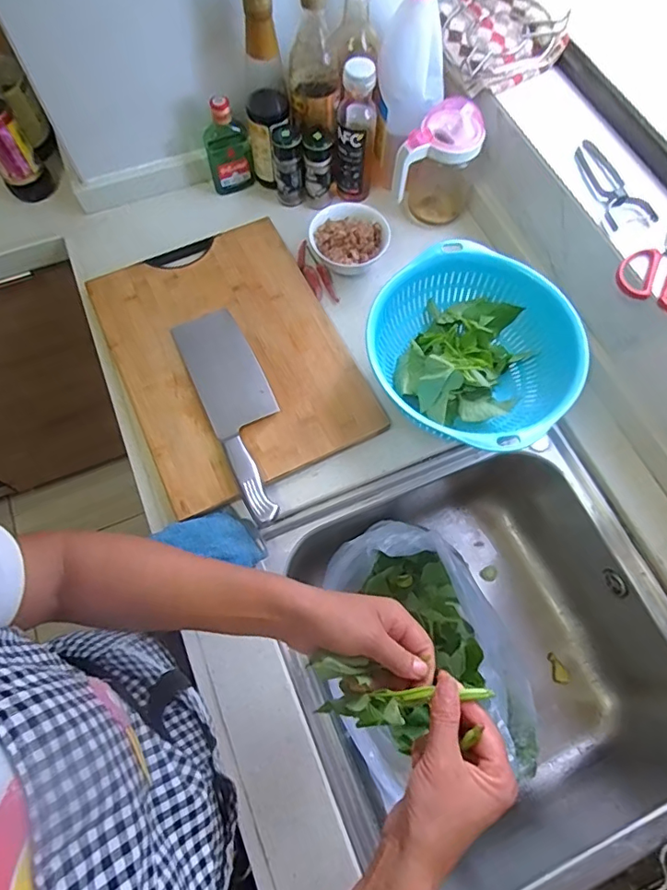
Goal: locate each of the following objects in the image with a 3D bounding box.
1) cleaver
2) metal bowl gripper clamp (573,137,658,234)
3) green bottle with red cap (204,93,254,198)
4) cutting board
[{"bbox_3d":[-0.116,-0.050,0.636,0.084,0.025,0.302,-24,70,-10],"label":"cleaver"},{"bbox_3d":[0.337,-0.318,0.619,0.055,0.015,0.138,-12,68,-5],"label":"metal bowl gripper clamp"},{"bbox_3d":[-0.156,-0.439,0.757,0.062,0.145,0.027,-16,69,-7],"label":"green bottle with red cap"},{"bbox_3d":[-0.139,-0.125,0.682,0.276,0.015,0.385,-26,70,-10],"label":"cutting board"}]

